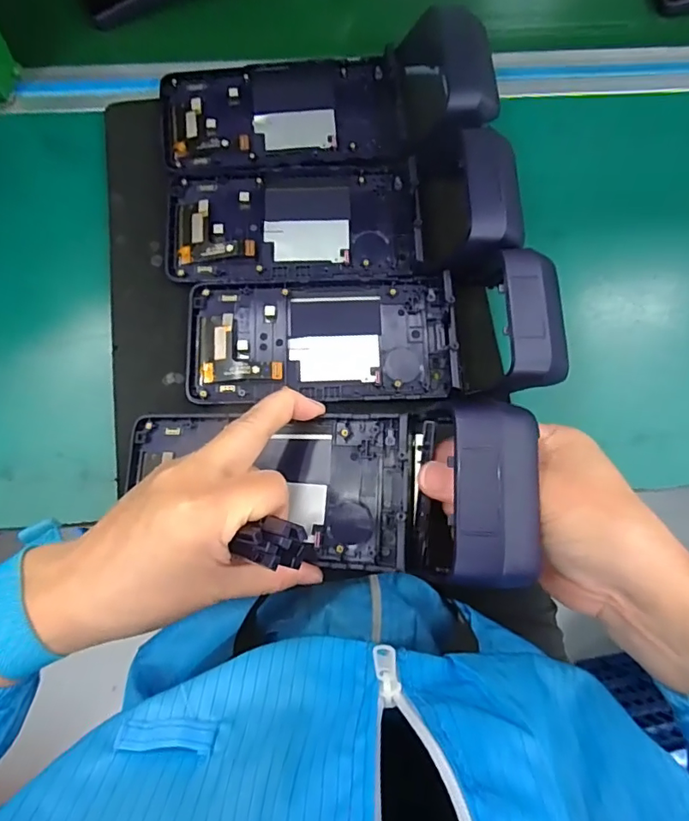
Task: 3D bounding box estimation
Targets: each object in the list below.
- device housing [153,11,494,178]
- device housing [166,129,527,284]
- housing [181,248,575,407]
[{"bbox_3d":[-0.014,-0.211,0.347,0.224,0.045,0.095,-3,79,11],"label":"device housing"},{"bbox_3d":[-0.005,-0.128,0.321,0.222,0.047,0.088,-3,78,-2],"label":"device housing"},{"bbox_3d":[0.013,-0.047,0.304,0.221,0.050,0.082,-1,78,-2],"label":"housing"}]

